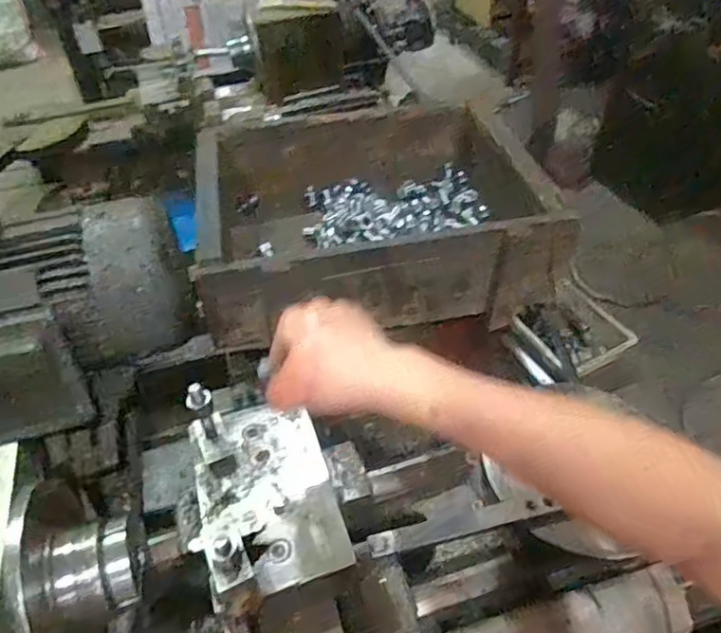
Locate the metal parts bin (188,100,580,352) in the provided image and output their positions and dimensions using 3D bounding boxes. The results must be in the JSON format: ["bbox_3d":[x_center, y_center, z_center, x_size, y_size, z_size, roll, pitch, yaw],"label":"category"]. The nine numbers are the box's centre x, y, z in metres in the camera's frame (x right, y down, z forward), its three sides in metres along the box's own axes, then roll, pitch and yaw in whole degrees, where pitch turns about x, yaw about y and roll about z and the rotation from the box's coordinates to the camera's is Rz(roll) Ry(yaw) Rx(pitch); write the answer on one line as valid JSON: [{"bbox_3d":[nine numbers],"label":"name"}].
[{"bbox_3d":[0.003,-0.144,0.747,0.396,0.125,0.363,-9,44,-6],"label":"metal parts bin"}]

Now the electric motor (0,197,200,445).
[{"bbox_3d":[-0.383,0.023,0.654,0.381,0.185,0.185,-19,46,-16],"label":"electric motor"}]

